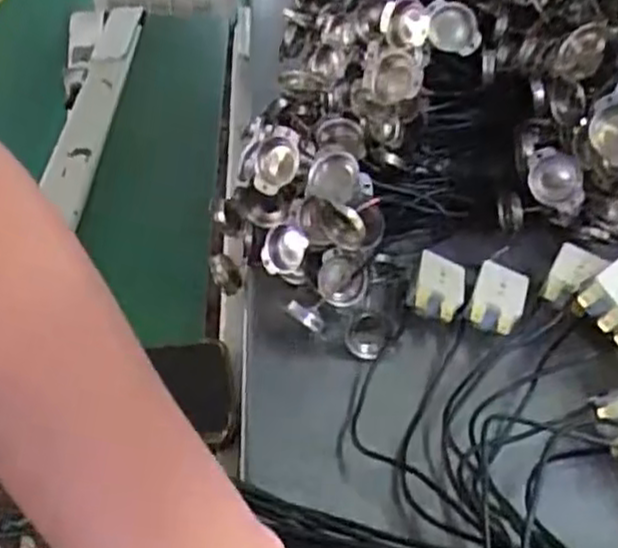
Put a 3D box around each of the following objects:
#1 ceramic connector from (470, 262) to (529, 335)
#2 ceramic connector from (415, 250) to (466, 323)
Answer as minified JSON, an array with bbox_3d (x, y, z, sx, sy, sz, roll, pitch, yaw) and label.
[{"bbox_3d":[0.106,0.013,0.425,0.027,0.012,0.043,12,39,15],"label":"ceramic connector"},{"bbox_3d":[0.073,0.005,0.432,0.030,0.014,0.043,29,50,-7],"label":"ceramic connector"}]

